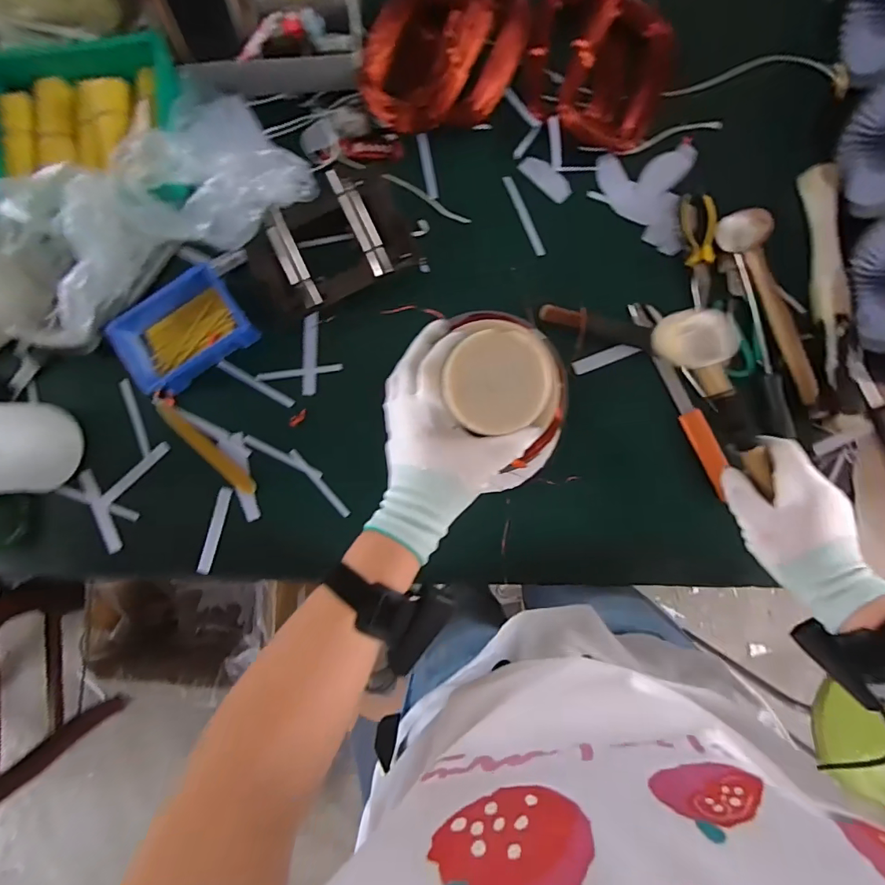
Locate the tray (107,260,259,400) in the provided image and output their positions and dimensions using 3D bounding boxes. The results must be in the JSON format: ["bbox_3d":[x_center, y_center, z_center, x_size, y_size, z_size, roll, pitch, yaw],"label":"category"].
[{"bbox_3d":[-0.308,-0.134,0.558,0.144,0.045,0.098,-33,89,1],"label":"tray"}]

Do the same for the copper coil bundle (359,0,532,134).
[{"bbox_3d":[0.003,-0.465,0.554,0.186,0.053,0.167,9,91,0],"label":"copper coil bundle"}]

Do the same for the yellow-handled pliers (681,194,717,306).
[{"bbox_3d":[0.320,-0.238,0.578,0.041,0.021,0.141,-2,91,1],"label":"yellow-handled pliers"}]

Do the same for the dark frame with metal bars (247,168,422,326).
[{"bbox_3d":[-0.138,-0.239,0.567,0.199,0.042,0.138,-27,90,1],"label":"dark frame with metal bars"}]

